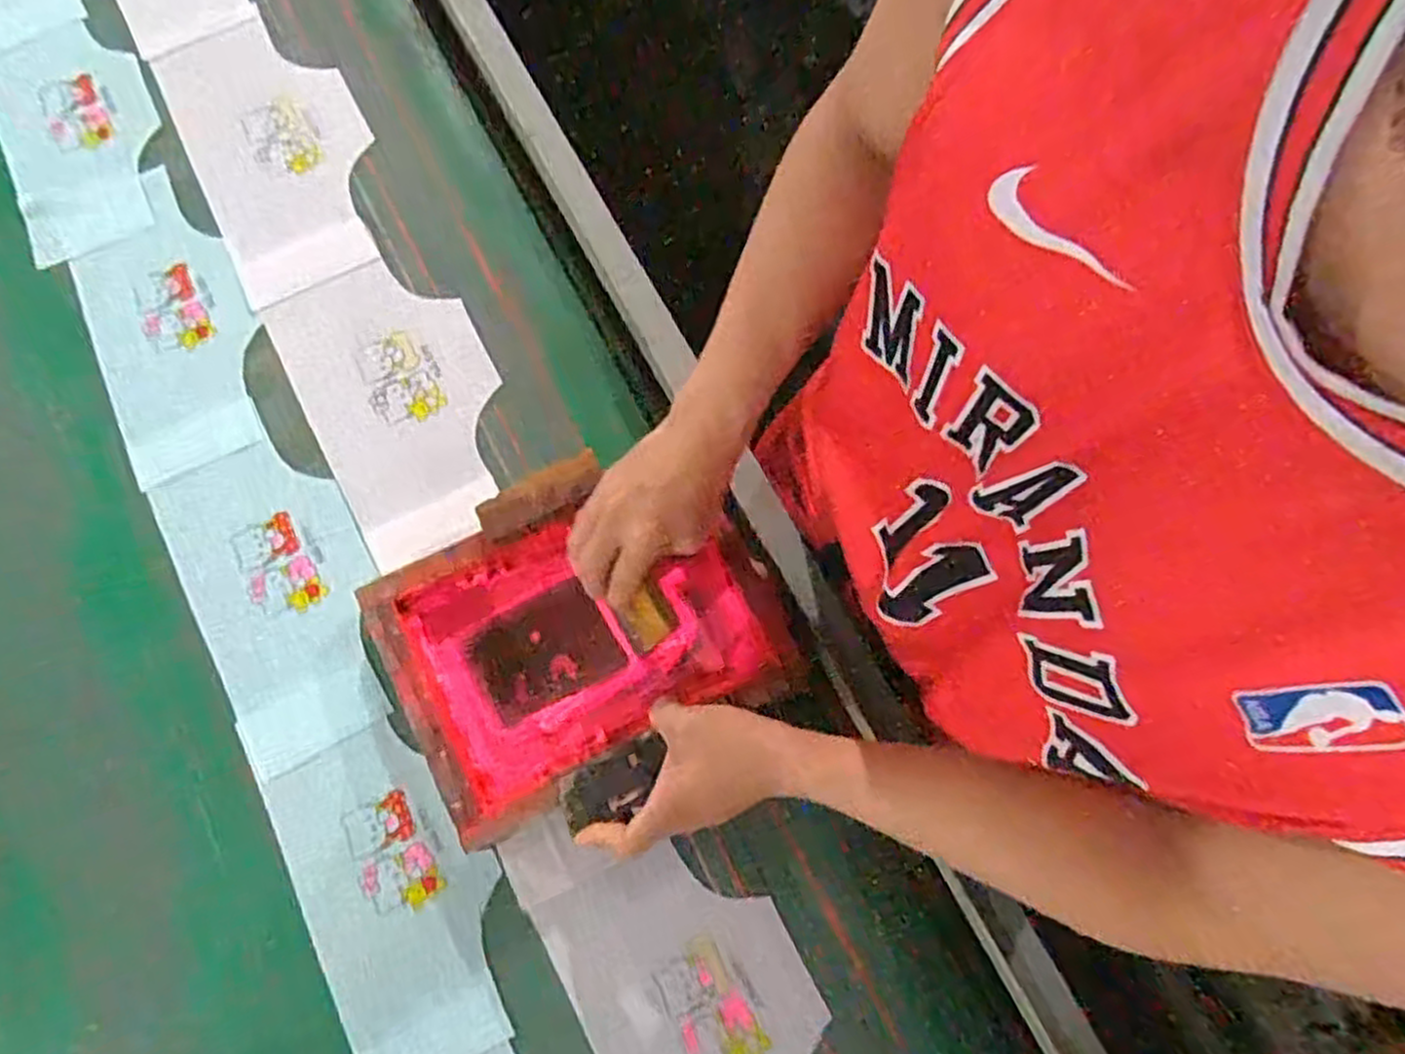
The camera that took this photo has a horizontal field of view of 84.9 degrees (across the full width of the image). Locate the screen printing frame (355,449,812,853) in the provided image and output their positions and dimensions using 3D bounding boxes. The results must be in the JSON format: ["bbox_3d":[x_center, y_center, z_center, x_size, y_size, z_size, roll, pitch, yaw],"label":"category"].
[{"bbox_3d":[-0.087,0.072,0.557,0.269,0.059,0.208,-25,79,-4],"label":"screen printing frame"}]

